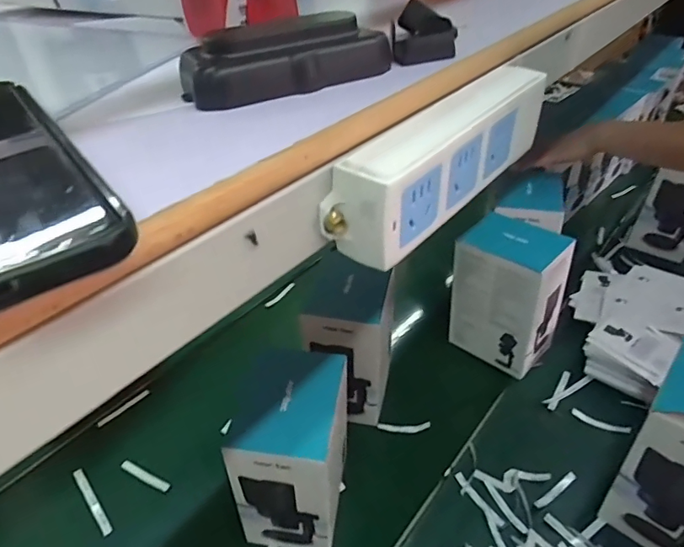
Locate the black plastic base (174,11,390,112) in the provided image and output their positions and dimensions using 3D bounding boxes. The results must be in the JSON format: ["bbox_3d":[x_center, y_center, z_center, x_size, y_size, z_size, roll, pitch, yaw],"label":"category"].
[{"bbox_3d":[-0.026,-0.109,0.246,0.108,0.031,0.021,-19,36,-17],"label":"black plastic base"}]

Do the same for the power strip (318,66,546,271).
[{"bbox_3d":[0.059,-0.063,0.266,0.029,0.051,0.172,22,44,36],"label":"power strip"}]

